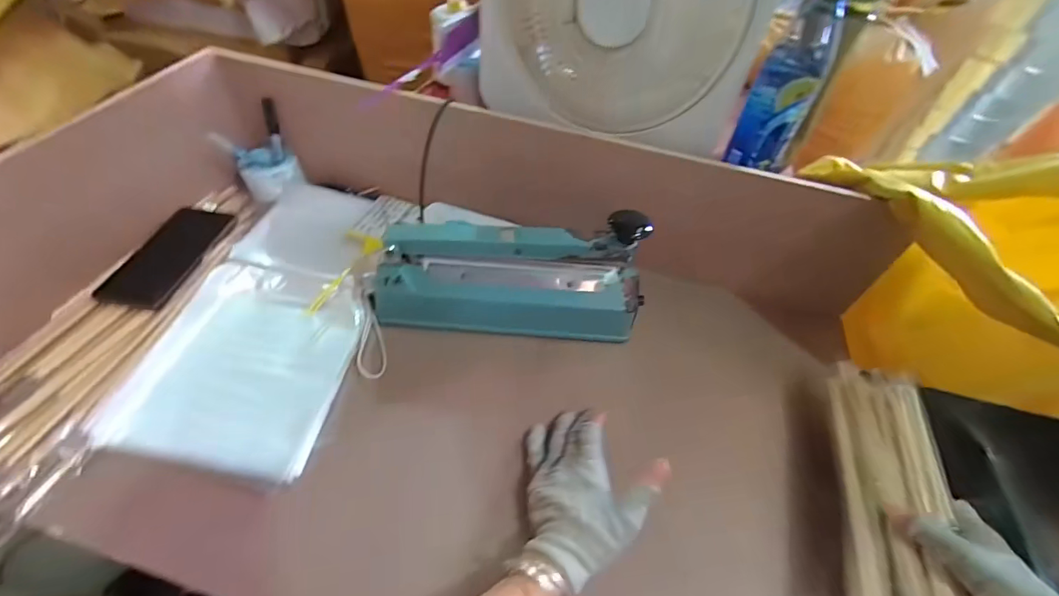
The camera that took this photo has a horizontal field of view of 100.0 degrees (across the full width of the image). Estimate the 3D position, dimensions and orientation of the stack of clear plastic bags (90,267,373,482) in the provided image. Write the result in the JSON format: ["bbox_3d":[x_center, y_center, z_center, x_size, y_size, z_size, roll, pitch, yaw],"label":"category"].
[{"bbox_3d":[-0.299,0.065,0.482,0.194,0.026,0.229,9,50,2],"label":"stack of clear plastic bags"}]

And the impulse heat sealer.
[{"bbox_3d":[-0.019,-0.025,0.503,0.305,0.137,0.066,4,50,-2],"label":"impulse heat sealer"}]

